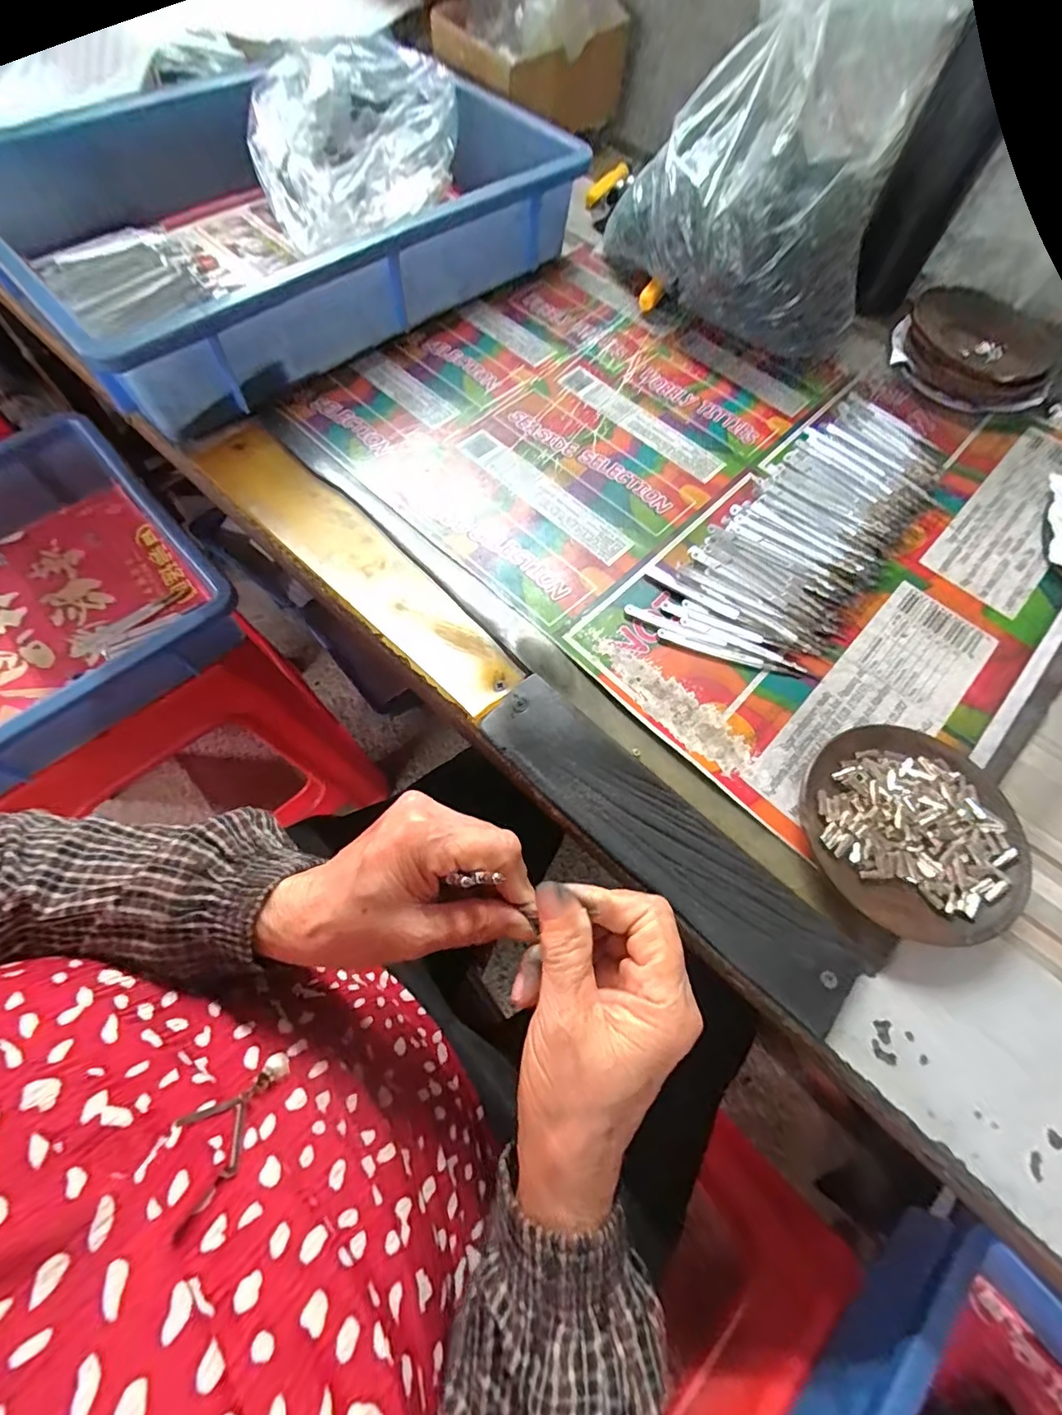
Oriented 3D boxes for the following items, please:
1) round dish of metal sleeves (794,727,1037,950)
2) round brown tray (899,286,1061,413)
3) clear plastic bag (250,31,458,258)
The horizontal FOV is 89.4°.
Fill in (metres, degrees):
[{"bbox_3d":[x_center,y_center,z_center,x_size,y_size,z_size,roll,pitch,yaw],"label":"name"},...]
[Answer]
[{"bbox_3d":[0.207,0.067,0.297,0.111,0.031,0.113,-1,66,1],"label":"round dish of metal sleeves"},{"bbox_3d":[0.378,-0.305,0.452,0.121,0.036,0.124,1,65,-3],"label":"round brown tray"},{"bbox_3d":[-0.143,-0.471,0.447,0.106,0.093,0.179,20,66,6],"label":"clear plastic bag"}]

